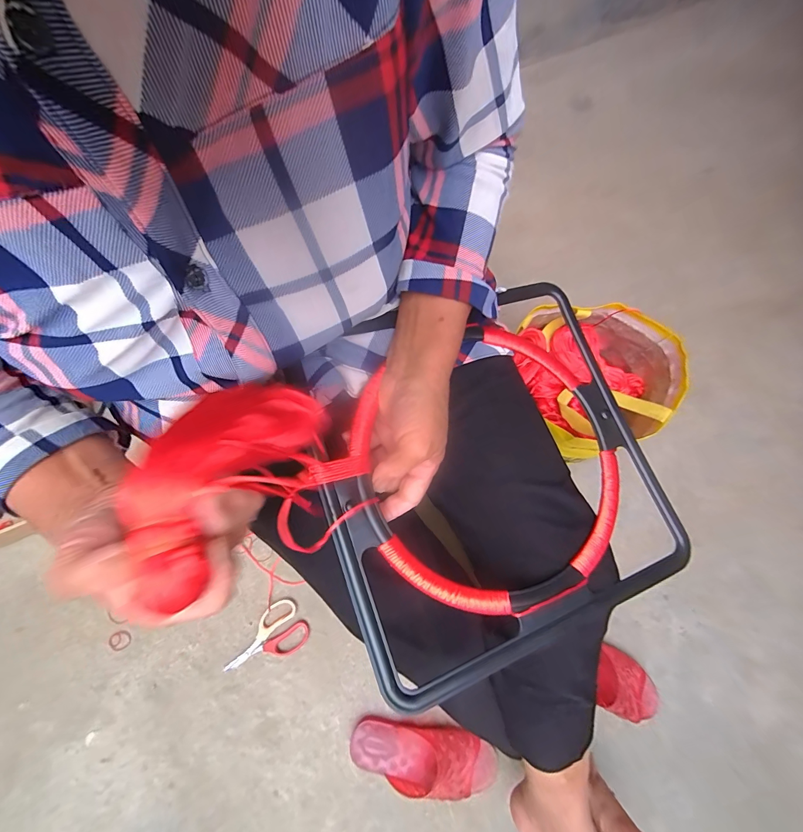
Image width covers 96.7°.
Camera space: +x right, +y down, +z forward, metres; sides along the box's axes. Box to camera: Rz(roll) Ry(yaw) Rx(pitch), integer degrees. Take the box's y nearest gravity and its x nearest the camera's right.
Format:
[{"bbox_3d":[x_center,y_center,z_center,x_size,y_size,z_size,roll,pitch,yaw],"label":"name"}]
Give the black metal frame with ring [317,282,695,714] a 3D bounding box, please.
[{"bbox_3d":[0.088,0.043,0.340,0.322,0.017,0.320,-17,79,-16],"label":"black metal frame with ring"}]

